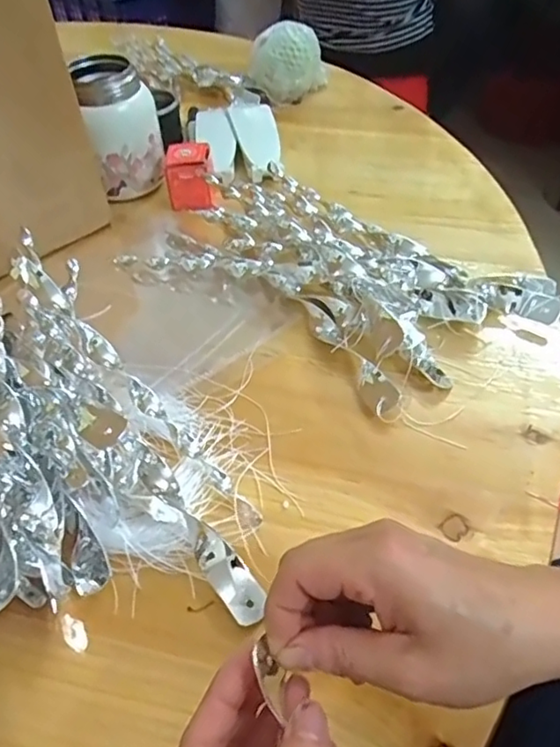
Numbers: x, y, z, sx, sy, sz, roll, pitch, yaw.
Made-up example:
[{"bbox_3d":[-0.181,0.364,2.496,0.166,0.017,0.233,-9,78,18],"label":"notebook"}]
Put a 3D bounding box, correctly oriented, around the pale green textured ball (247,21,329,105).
[{"bbox_3d":[0.009,-0.402,0.774,0.075,0.091,0.088,21,51,21],"label":"pale green textured ball"}]

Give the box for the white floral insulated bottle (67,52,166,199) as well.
[{"bbox_3d":[-0.163,-0.255,0.619,0.076,0.116,0.068,-21,50,-13],"label":"white floral insulated bottle"}]

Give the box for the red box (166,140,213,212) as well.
[{"bbox_3d":[-0.095,-0.205,0.626,0.043,0.056,0.048,-7,49,-2],"label":"red box"}]

